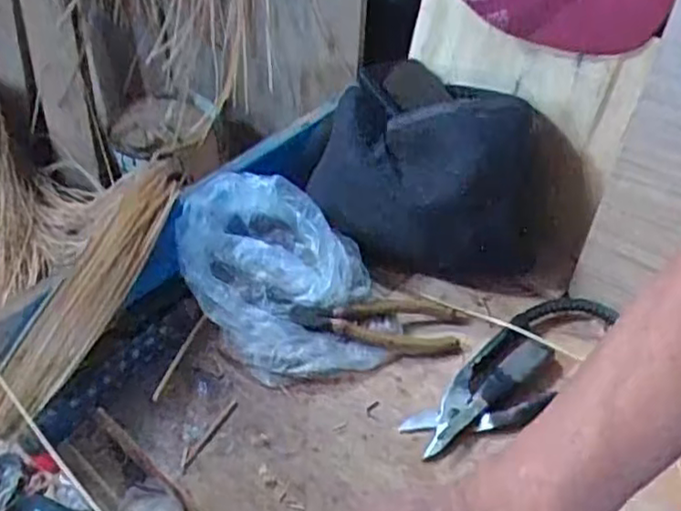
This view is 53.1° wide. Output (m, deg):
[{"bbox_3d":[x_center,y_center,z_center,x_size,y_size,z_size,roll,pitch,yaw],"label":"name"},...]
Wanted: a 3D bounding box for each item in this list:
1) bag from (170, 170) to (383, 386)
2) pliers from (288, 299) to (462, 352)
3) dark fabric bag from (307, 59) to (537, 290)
[{"bbox_3d":[-0.059,0.015,0.622,0.164,0.093,0.179,-12,45,-6],"label":"bag"},{"bbox_3d":[0.034,0.060,0.614,0.154,0.018,0.050,6,42,-9],"label":"pliers"},{"bbox_3d":[0.082,-0.085,0.697,0.202,0.161,0.202,-6,45,-1],"label":"dark fabric bag"}]

